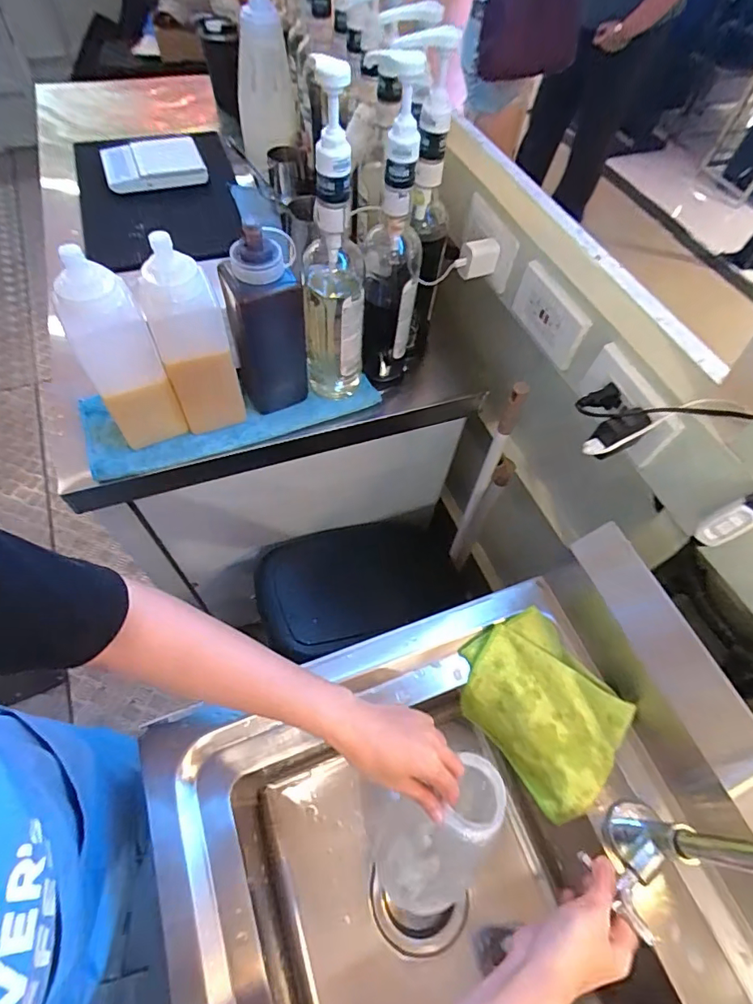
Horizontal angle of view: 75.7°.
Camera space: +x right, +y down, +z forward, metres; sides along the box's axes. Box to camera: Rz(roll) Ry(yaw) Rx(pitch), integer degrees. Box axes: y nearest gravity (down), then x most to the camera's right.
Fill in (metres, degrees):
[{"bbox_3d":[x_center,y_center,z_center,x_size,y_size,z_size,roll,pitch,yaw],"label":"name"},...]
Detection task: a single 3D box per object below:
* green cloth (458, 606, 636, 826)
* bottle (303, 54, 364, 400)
[{"bbox_3d":[0.172,0.214,0.509,0.120,0.076,0.177,-23,64,-17],"label":"green cloth"},{"bbox_3d":[-0.048,-0.265,0.556,0.067,0.365,0.074,-8,60,-9],"label":"bottle"}]

